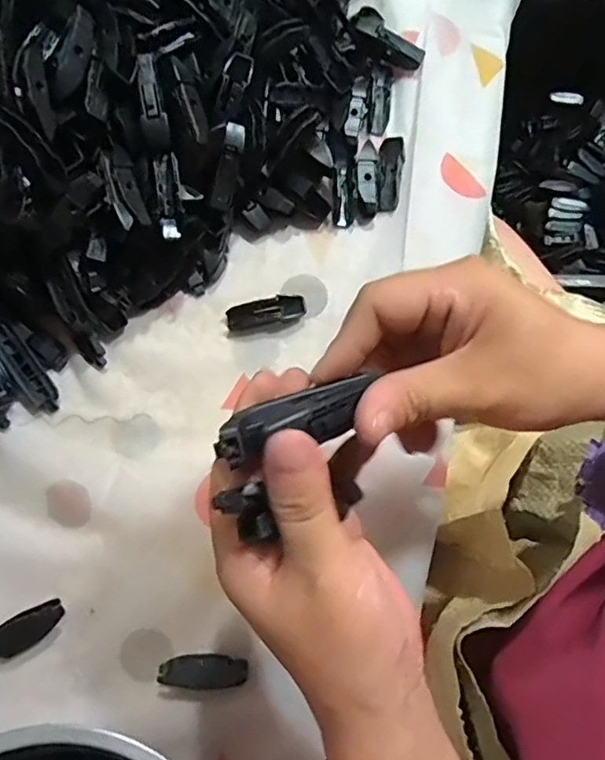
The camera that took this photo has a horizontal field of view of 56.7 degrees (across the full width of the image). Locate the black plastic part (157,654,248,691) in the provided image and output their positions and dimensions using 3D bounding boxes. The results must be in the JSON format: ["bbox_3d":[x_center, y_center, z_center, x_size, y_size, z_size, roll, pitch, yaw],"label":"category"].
[{"bbox_3d":[-0.058,0.171,0.329,0.050,0.011,0.017,0,79,0],"label":"black plastic part"}]

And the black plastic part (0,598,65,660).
[{"bbox_3d":[-0.169,0.152,0.338,0.048,0.016,0.020,-28,80,-5],"label":"black plastic part"}]

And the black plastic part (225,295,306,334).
[{"bbox_3d":[-0.024,-0.045,0.379,0.052,0.010,0.019,-14,79,-2],"label":"black plastic part"}]

